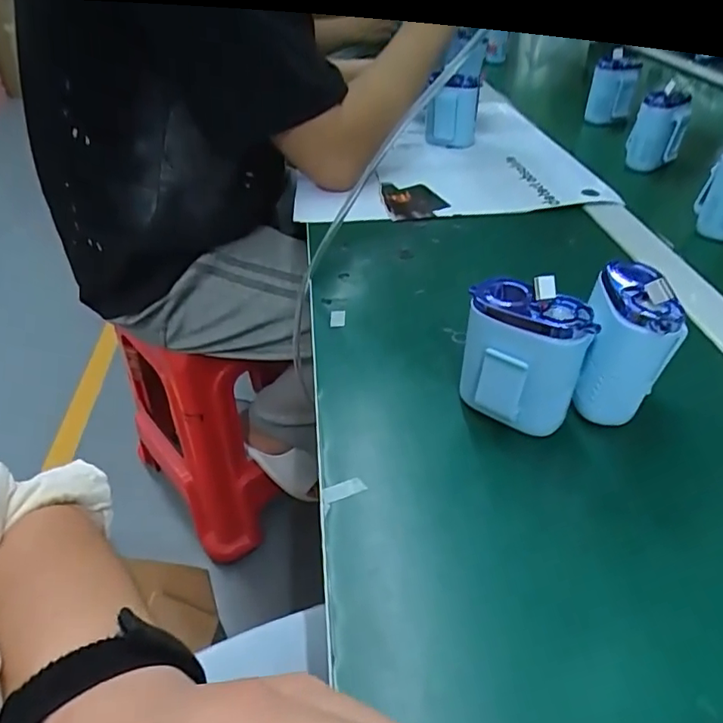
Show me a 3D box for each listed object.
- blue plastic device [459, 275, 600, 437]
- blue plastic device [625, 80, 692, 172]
[{"bbox_3d":[0.094,0.001,0.329,0.068,0.093,0.043,8,40,13],"label":"blue plastic device"},{"bbox_3d":[0.342,-0.267,0.639,0.055,0.087,0.041,19,45,24],"label":"blue plastic device"}]

